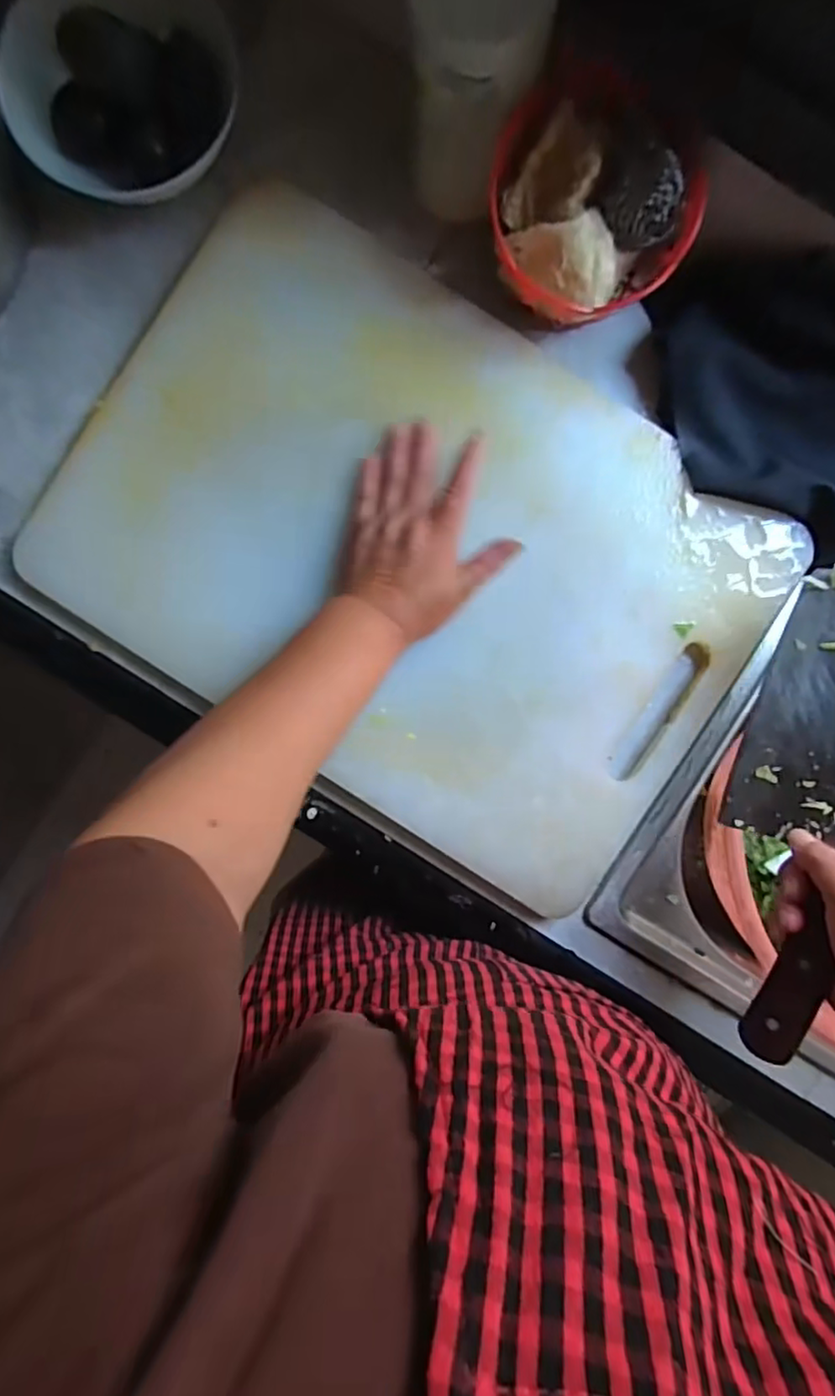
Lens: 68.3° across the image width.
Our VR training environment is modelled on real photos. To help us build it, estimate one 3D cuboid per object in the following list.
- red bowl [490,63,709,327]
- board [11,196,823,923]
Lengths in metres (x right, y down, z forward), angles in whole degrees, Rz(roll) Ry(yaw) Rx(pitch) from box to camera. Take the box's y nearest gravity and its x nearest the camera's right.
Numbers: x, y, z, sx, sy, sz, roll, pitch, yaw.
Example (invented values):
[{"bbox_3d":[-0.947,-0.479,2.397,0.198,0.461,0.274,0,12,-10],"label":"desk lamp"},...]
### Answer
[{"bbox_3d":[0.110,-0.317,0.415,0.133,0.088,0.116,29,94,-3],"label":"red bowl"},{"bbox_3d":[-0.001,-0.104,0.458,0.493,0.026,0.352,33,94,-3],"label":"board"}]

